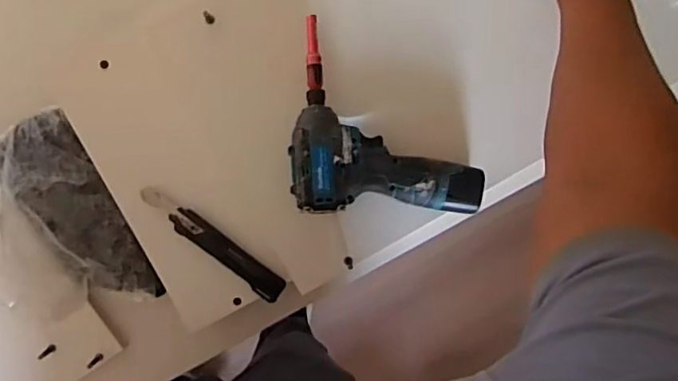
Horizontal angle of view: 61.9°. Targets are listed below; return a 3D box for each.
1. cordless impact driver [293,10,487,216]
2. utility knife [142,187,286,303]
[{"bbox_3d":[0.049,-0.074,0.594,0.194,0.067,0.188,1,95,-4],"label":"cordless impact driver"},{"bbox_3d":[-0.138,0.058,0.633,0.187,0.011,0.031,41,91,-6],"label":"utility knife"}]

